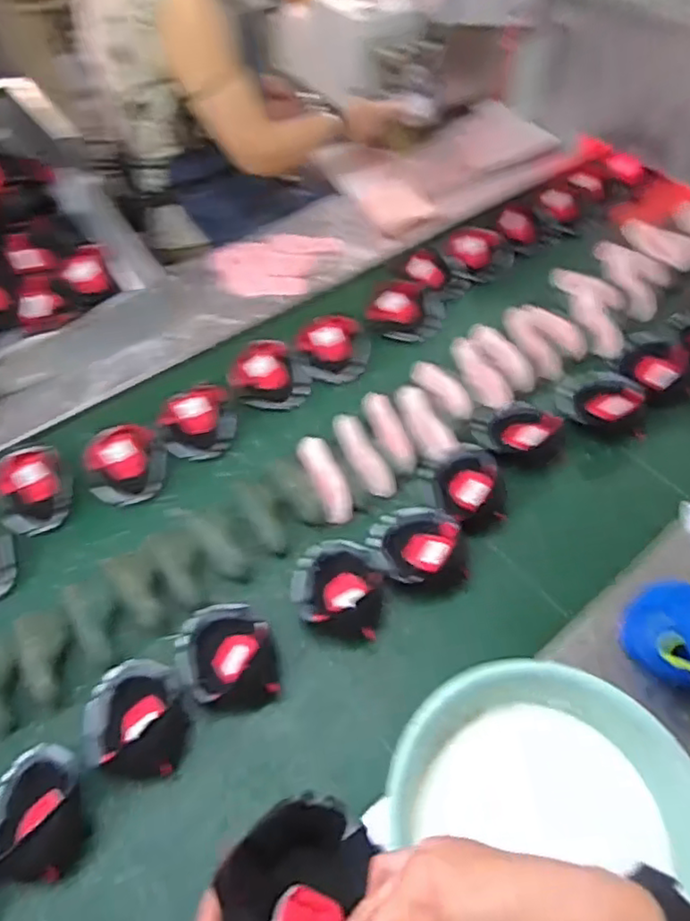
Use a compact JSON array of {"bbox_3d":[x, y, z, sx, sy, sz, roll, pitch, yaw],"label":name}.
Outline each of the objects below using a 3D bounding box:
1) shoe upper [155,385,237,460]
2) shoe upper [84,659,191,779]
[{"bbox_3d":[-0.243,-0.064,1.041,0.118,0.040,0.124,-18,56,-14],"label":"shoe upper"},{"bbox_3d":[-0.251,0.312,0.766,0.118,0.066,0.144,-19,57,-15],"label":"shoe upper"}]

